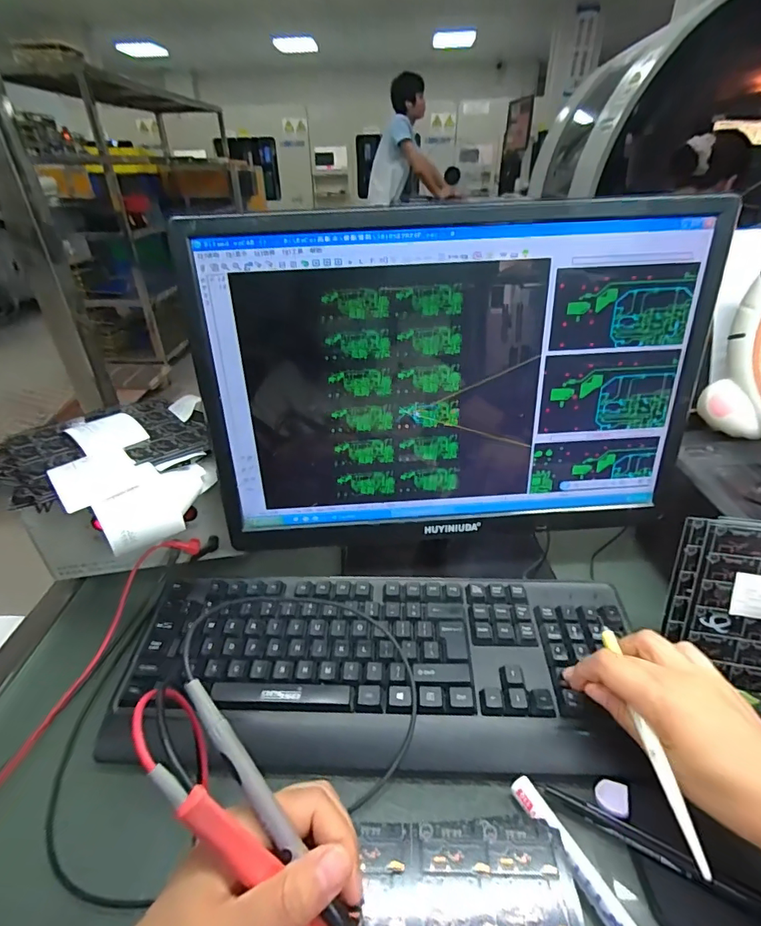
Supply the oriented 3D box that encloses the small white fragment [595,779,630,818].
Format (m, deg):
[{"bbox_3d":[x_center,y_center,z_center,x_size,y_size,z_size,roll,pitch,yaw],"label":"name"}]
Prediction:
[{"bbox_3d":[0.162,0.233,0.320,0.020,0.006,0.022,7,34,12],"label":"small white fragment"}]

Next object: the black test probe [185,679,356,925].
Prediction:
[{"bbox_3d":[-0.051,0.165,0.215,0.010,0.010,0.142,-31,76,-38],"label":"black test probe"}]

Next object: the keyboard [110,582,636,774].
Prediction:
[{"bbox_3d":[-0.002,0.168,0.390,0.415,0.038,0.153,-1,33,0],"label":"keyboard"}]

